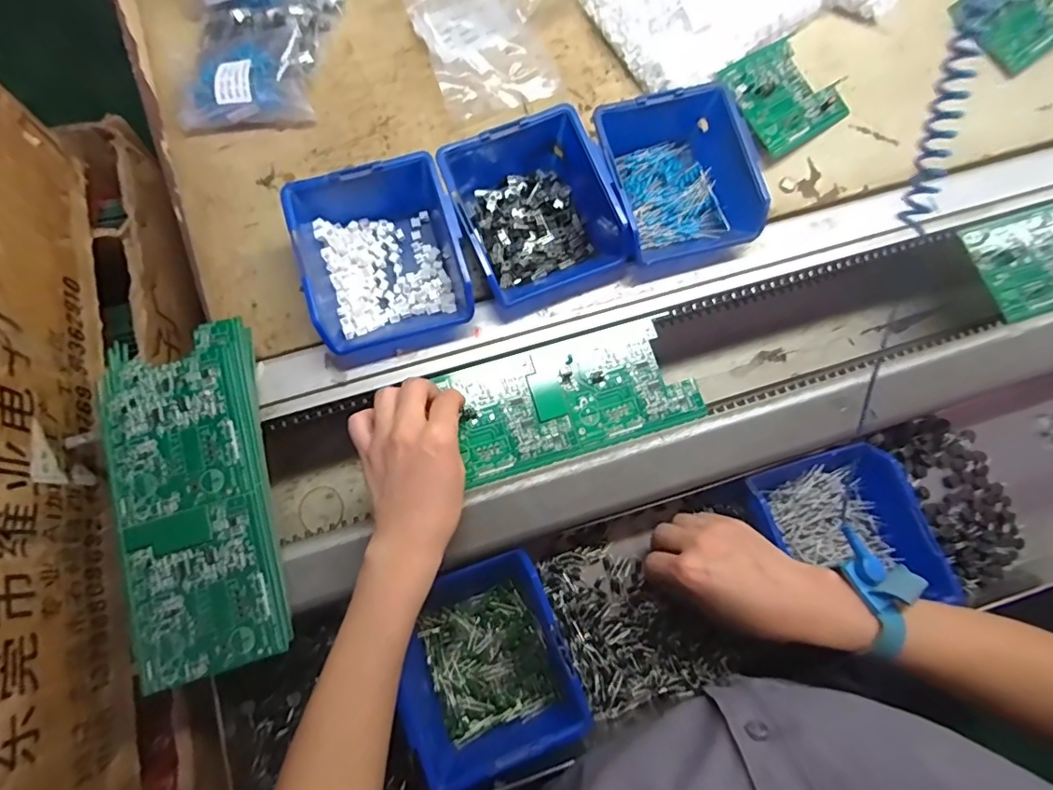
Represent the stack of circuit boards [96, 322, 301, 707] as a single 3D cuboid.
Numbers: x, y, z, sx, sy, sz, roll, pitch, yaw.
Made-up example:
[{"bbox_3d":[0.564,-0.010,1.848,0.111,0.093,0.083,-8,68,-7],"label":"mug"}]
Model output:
[{"bbox_3d":[-0.236,0.070,0.378,0.102,0.027,0.243,-15,78,-6],"label":"stack of circuit boards"}]

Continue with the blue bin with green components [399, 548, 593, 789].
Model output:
[{"bbox_3d":[-0.030,0.202,0.398,0.122,0.055,0.136,-20,78,-7],"label":"blue bin with green components"}]

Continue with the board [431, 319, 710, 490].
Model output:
[{"bbox_3d":[0.039,0.002,0.431,0.193,0.007,0.095,-16,77,-4],"label":"board"}]

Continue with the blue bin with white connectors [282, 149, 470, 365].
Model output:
[{"bbox_3d":[-0.113,-0.111,0.418,0.121,0.063,0.143,-16,78,-6],"label":"blue bin with white connectors"}]

